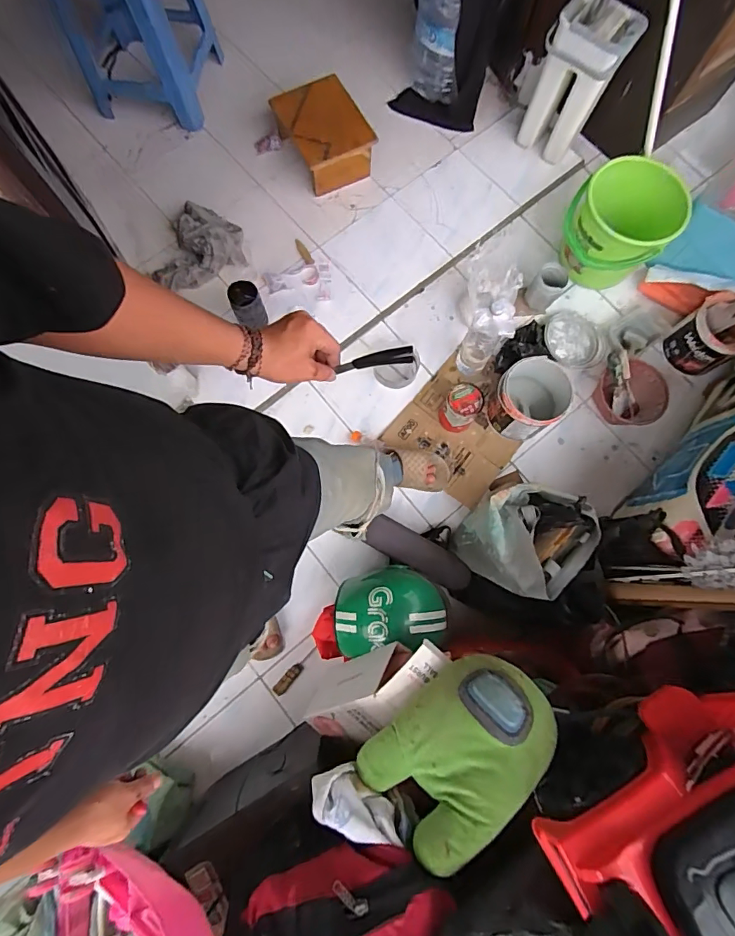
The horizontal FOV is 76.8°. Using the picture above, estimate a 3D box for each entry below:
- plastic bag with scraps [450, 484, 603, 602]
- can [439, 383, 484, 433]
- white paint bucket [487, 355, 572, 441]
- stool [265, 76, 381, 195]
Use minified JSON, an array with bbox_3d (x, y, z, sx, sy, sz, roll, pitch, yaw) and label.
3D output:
[{"bbox_3d":[0.362,0.158,1.106,0.228,0.258,0.262,38,78,9],"label":"plastic bag with scraps"},{"bbox_3d":[0.250,-0.159,1.251,0.095,0.115,0.098,0,76,0],"label":"can"},{"bbox_3d":[0.425,-0.178,1.234,0.168,0.159,0.174,0,76,0],"label":"white paint bucket"},{"bbox_3d":[-0.130,-1.018,1.413,0.242,0.148,0.290,-24,77,-6],"label":"stool"}]

